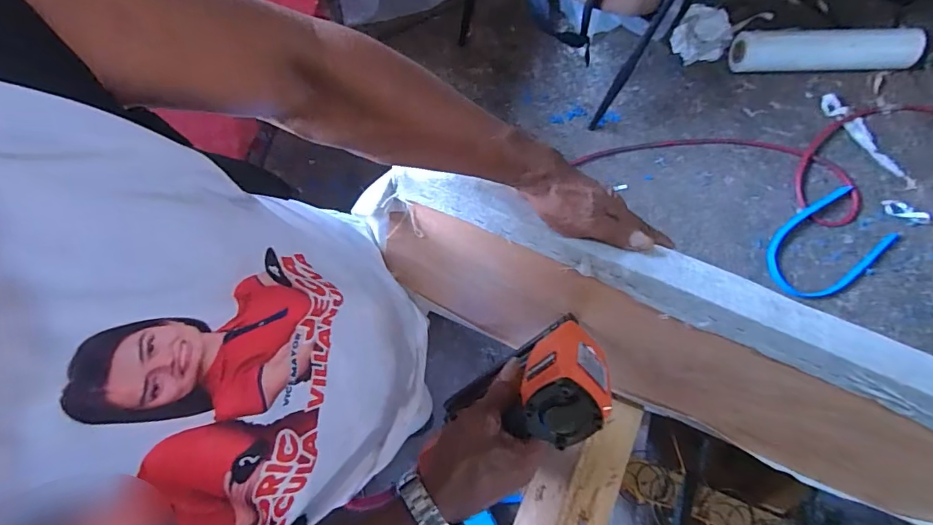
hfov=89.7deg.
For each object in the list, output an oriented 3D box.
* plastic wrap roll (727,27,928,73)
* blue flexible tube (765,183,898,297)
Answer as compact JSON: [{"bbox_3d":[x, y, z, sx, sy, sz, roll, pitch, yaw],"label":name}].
[{"bbox_3d":[1.037,-0.611,1.351,0.505,0.103,0.100,1,79,0],"label":"plastic wrap roll"},{"bbox_3d":[1.011,-0.041,1.323,0.332,0.020,0.239,-40,84,2],"label":"blue flexible tube"}]

